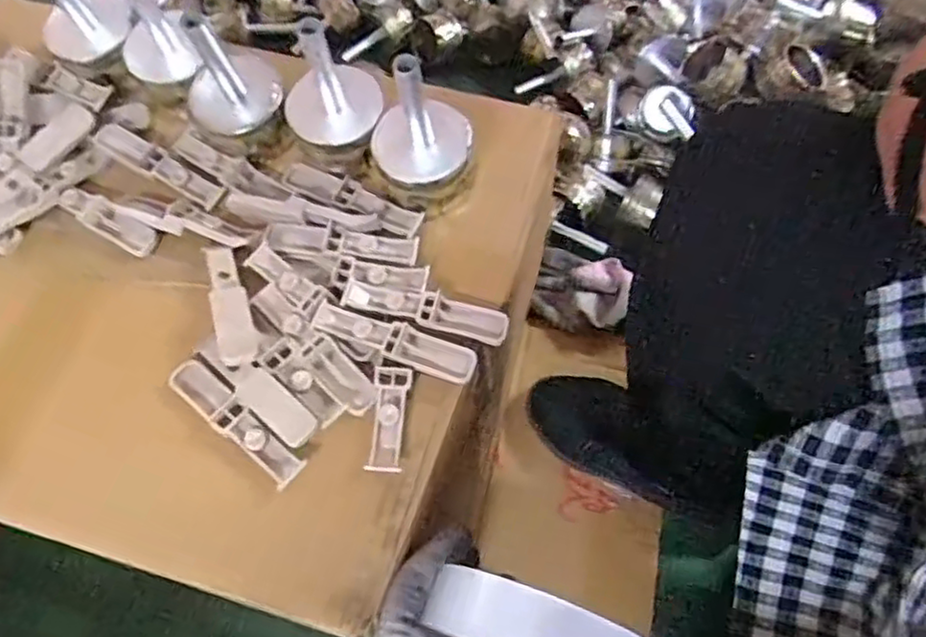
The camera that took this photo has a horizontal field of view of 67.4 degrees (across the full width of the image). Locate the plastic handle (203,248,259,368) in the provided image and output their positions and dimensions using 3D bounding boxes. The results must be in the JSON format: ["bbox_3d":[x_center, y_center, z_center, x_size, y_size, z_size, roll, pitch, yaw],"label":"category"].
[{"bbox_3d":[-0.140,-0.012,0.416,0.020,0.013,0.095,-20,54,-8],"label":"plastic handle"}]

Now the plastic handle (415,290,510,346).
[{"bbox_3d":[0.000,0.000,0.414,0.053,0.008,0.023,13,67,7],"label":"plastic handle"}]

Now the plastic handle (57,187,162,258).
[{"bbox_3d":[-0.233,-0.065,0.455,0.074,0.014,0.021,31,70,14],"label":"plastic handle"}]

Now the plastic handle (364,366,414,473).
[{"bbox_3d":[-0.042,0.057,0.391,0.020,0.010,0.058,4,66,3],"label":"plastic handle"}]

